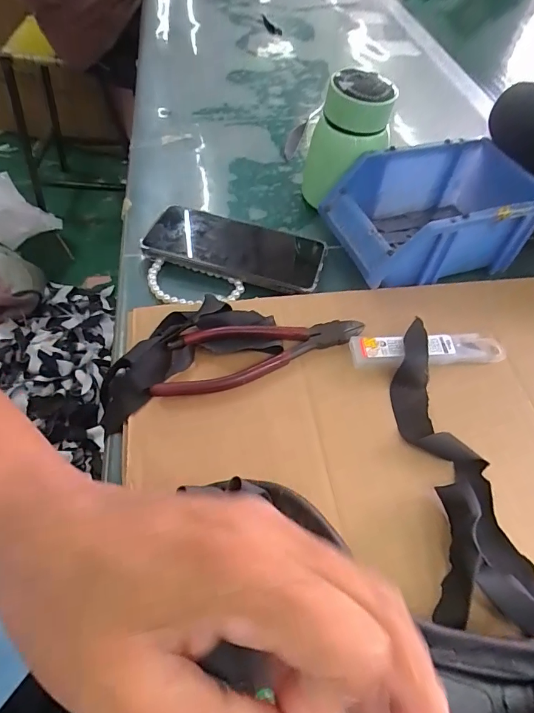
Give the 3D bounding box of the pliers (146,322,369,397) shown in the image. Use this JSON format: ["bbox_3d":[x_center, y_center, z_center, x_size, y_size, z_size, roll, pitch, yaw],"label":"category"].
[{"bbox_3d":[-0.003,-0.003,0.318,0.164,0.011,0.049,-8,57,-10],"label":"pliers"}]

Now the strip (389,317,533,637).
[{"bbox_3d":[0.129,0.063,0.278,0.071,0.025,0.198,3,56,-3],"label":"strip"}]

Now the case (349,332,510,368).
[{"bbox_3d":[0.128,-0.005,0.329,0.125,0.009,0.027,-3,56,-7],"label":"case"}]

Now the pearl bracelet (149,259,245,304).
[{"bbox_3d":[-0.067,-0.061,0.372,0.085,0.011,0.048,17,56,7],"label":"pearl bracelet"}]

